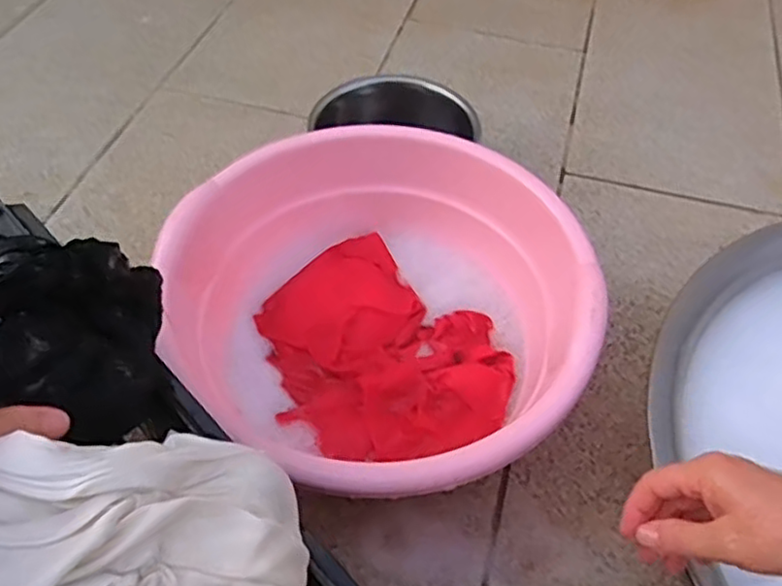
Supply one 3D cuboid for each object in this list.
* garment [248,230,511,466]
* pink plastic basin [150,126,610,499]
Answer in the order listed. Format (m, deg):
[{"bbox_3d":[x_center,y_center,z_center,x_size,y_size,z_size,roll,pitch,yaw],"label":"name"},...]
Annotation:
[{"bbox_3d":[-0.010,0.053,0.686,0.227,0.057,0.256,-16,55,-13],"label":"garment"},{"bbox_3d":[0.001,0.022,0.635,0.334,0.173,0.367,1,50,-1],"label":"pink plastic basin"}]

